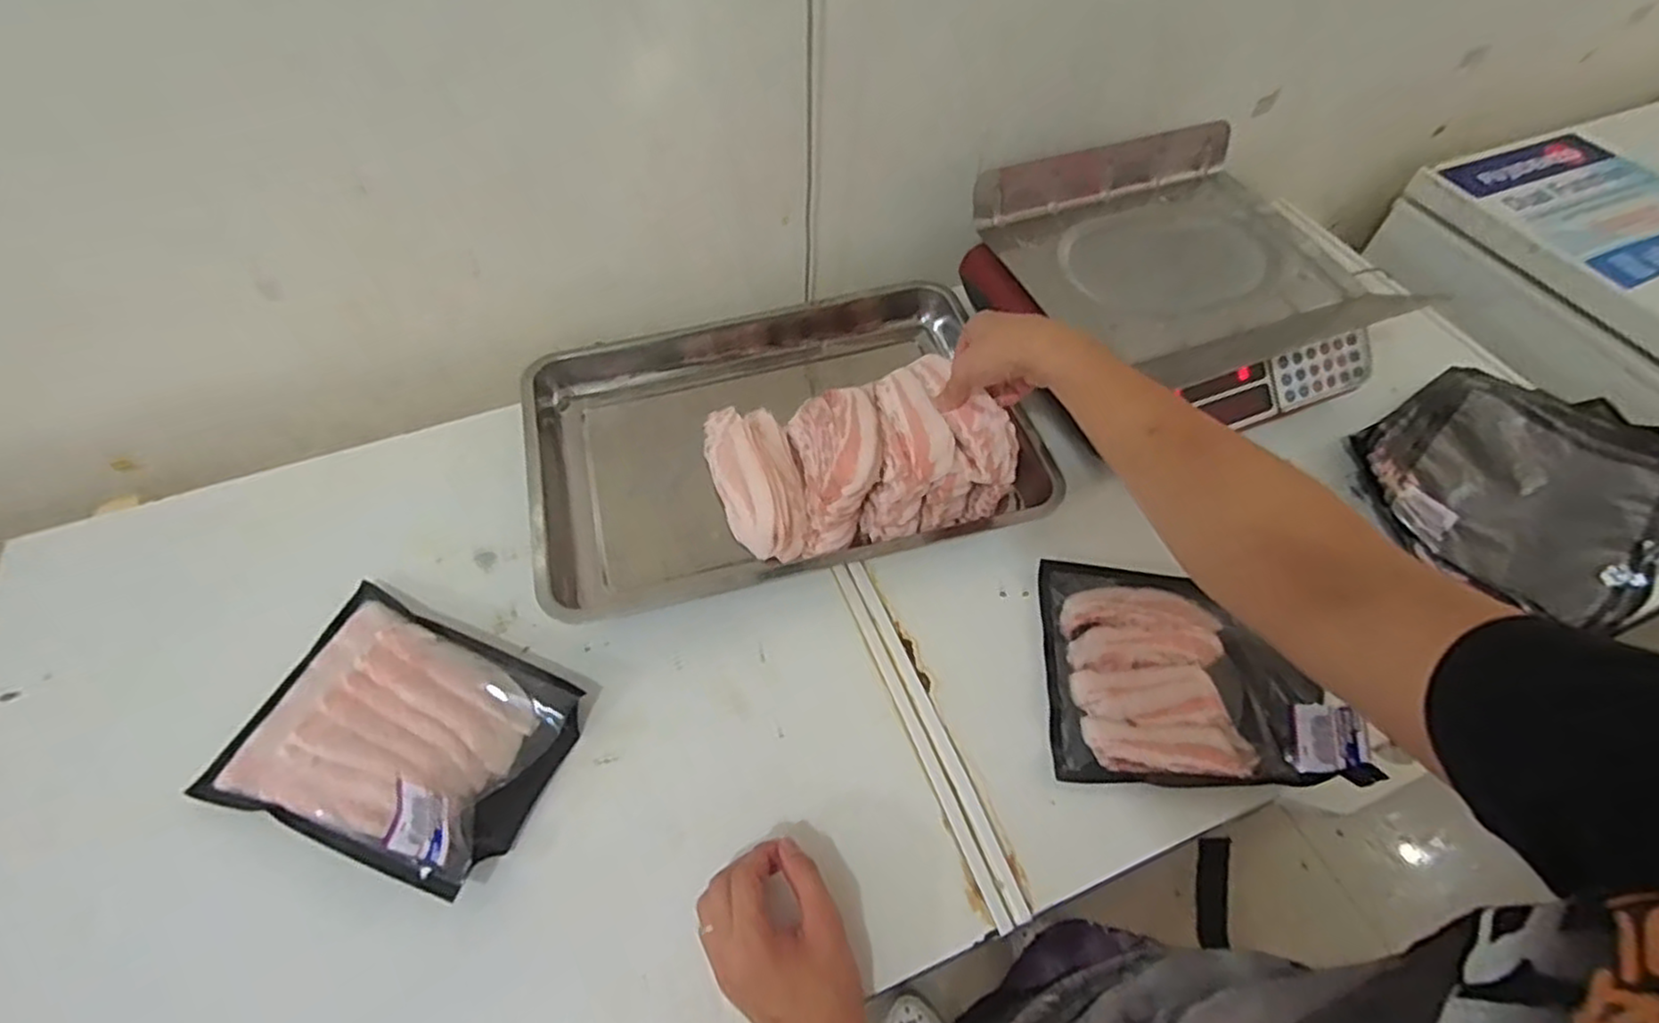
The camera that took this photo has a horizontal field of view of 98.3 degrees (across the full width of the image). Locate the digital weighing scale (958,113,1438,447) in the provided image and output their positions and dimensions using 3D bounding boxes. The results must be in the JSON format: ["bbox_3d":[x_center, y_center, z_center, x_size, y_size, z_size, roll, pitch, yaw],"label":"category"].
[{"bbox_3d":[0.373,-0.254,0.786,0.349,0.109,0.328,-16,56,-11],"label":"digital weighing scale"}]

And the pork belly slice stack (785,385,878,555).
[{"bbox_3d":[0.008,-0.039,0.702,0.078,0.101,0.145,-5,56,-5],"label":"pork belly slice stack"}]

